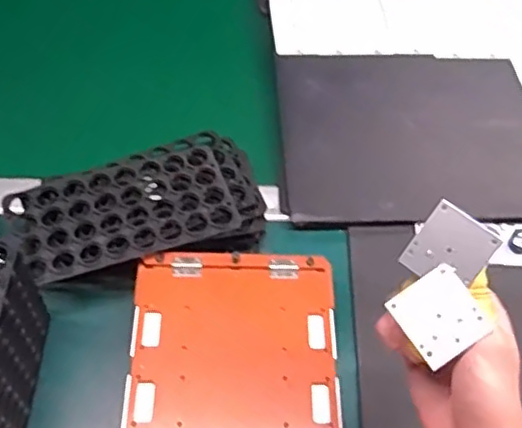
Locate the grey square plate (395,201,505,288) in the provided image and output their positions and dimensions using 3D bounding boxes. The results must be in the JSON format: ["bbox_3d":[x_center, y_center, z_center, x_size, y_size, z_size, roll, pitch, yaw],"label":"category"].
[{"bbox_3d":[0.115,0.022,0.383,0.043,0.005,0.047,39,98,21],"label":"grey square plate"}]

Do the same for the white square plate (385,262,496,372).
[{"bbox_3d":[0.106,0.060,0.373,0.045,0.004,0.046,-35,70,-2],"label":"white square plate"}]

